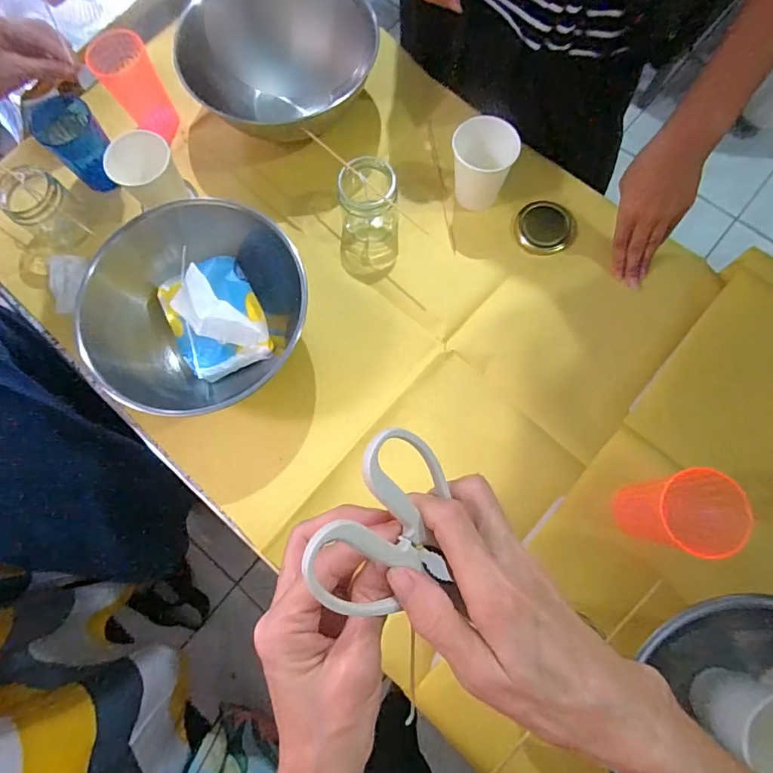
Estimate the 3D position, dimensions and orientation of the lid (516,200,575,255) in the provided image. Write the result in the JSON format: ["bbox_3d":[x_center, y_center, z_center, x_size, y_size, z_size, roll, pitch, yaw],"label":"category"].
[{"bbox_3d":[0.200,-0.200,0.604,0.069,0.012,0.070,0,76,2],"label":"lid"}]

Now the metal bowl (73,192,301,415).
[{"bbox_3d":[-0.212,-0.100,0.545,0.228,0.102,0.226,0,76,2],"label":"metal bowl"}]

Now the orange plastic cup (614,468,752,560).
[{"bbox_3d":[0.251,0.109,0.425,0.065,0.119,0.066,0,76,2],"label":"orange plastic cup"}]

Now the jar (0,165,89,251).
[{"bbox_3d":[-0.418,-0.217,0.592,0.061,0.092,0.065,0,76,2],"label":"jar"}]

